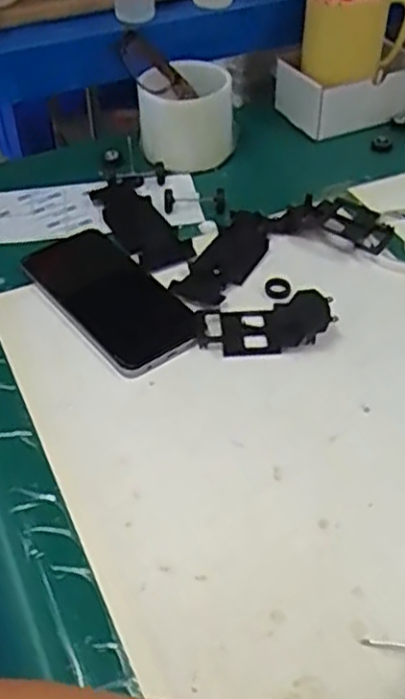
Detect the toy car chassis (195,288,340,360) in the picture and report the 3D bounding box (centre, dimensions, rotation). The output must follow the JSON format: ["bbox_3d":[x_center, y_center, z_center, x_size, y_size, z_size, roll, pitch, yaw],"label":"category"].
[{"bbox_3d":[0.045,-0.020,0.541,0.096,0.018,0.051,-9,45,-8],"label":"toy car chassis"}]

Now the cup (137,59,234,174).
[{"bbox_3d":[-0.016,-0.228,0.720,0.090,0.077,0.099,-2,44,-1],"label":"cup"}]

